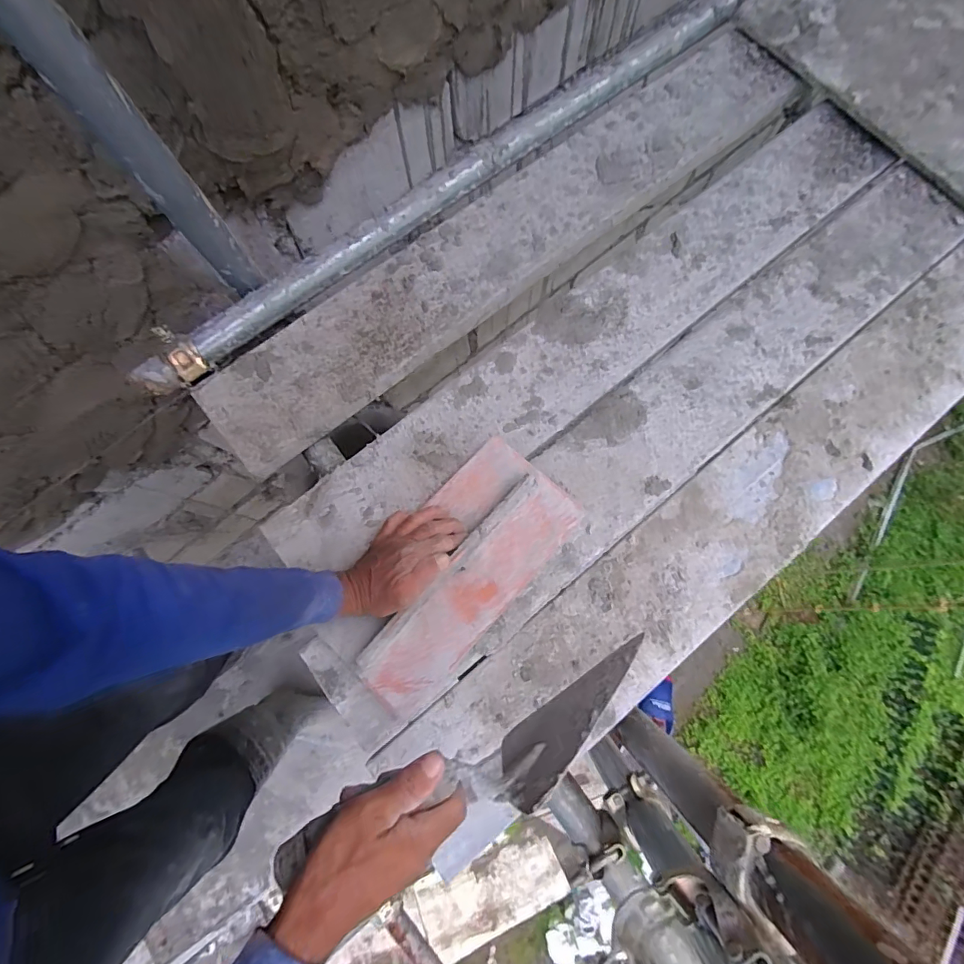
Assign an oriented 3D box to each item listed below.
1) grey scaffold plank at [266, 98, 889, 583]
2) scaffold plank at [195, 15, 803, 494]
[{"bbox_3d":[0.167,-0.215,0.673,1.061,0.024,0.155,-38,79,-7],"label":"grey scaffold plank"},{"bbox_3d":[0.053,-0.380,0.709,1.045,0.046,0.171,-38,79,-7],"label":"scaffold plank"}]

